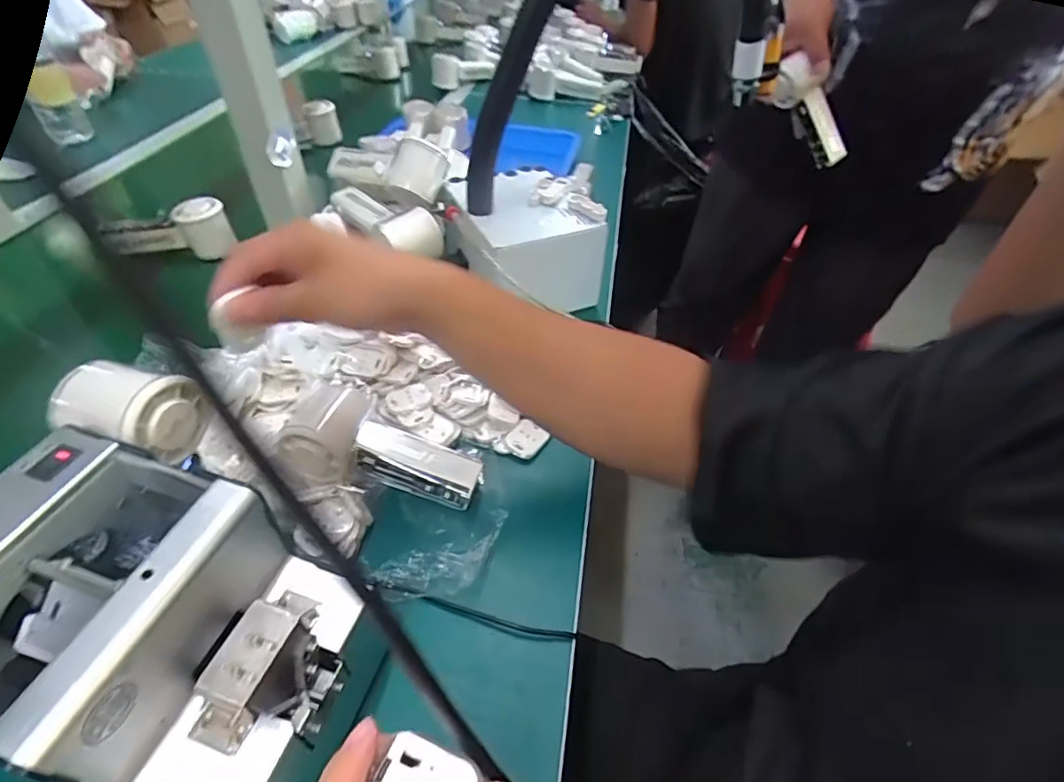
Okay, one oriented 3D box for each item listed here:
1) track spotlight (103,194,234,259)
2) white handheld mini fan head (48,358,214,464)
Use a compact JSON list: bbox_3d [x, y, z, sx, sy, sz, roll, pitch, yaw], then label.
[{"bbox_3d":[-0.454,-0.205,0.686,0.155,0.061,0.055,2,44,1],"label":"track spotlight"},{"bbox_3d":[-0.245,0.015,0.331,0.079,0.041,0.051,11,45,10],"label":"white handheld mini fan head"}]

